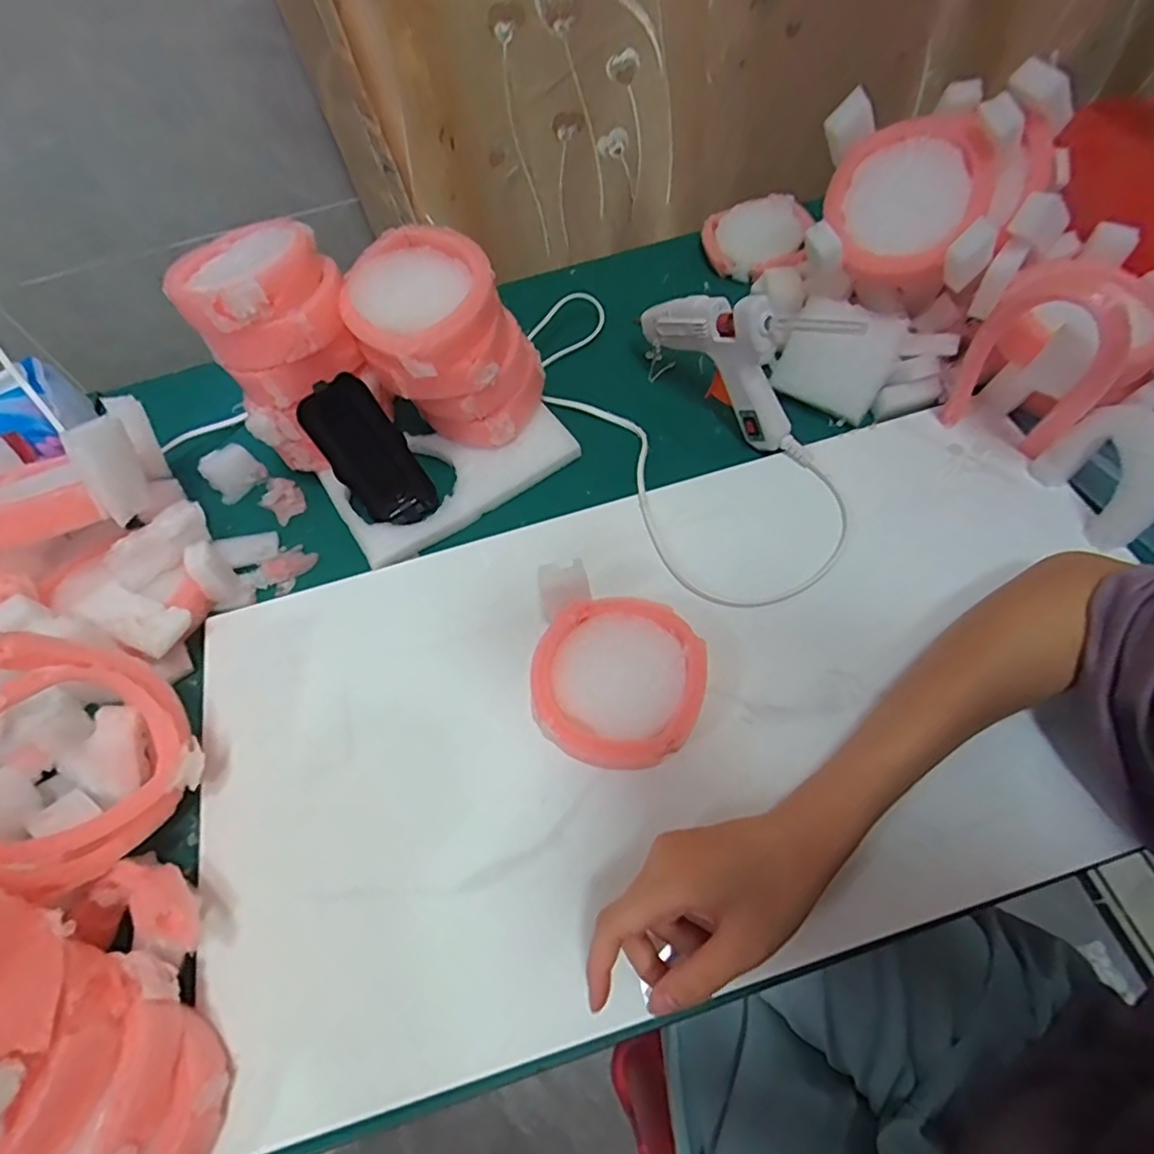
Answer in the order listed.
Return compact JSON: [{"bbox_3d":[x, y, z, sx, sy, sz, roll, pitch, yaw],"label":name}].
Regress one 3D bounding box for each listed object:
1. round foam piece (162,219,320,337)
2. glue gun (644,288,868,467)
[{"bbox_3d":[-0.216,-0.195,0.390,0.083,0.029,0.088,-3,60,4],"label":"round foam piece"},{"bbox_3d":[0.110,-0.161,0.432,0.026,0.103,0.159,-41,64,-17],"label":"glue gun"}]

